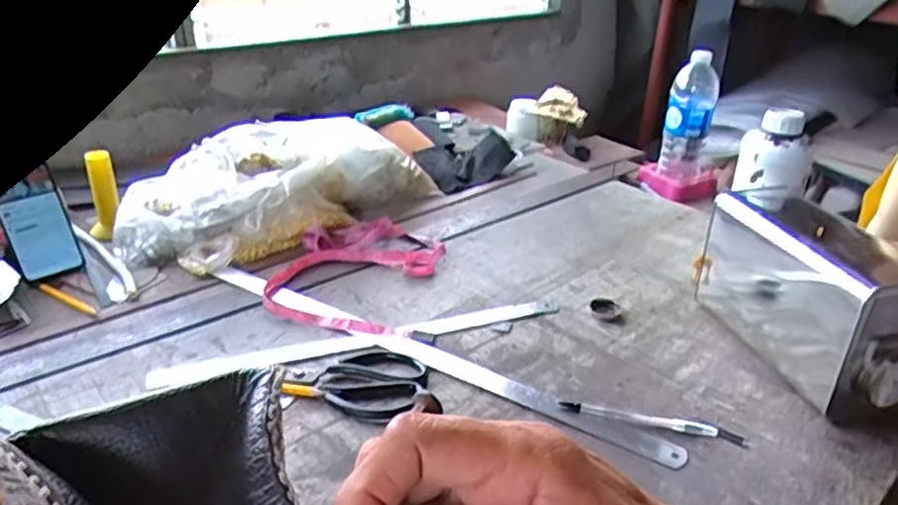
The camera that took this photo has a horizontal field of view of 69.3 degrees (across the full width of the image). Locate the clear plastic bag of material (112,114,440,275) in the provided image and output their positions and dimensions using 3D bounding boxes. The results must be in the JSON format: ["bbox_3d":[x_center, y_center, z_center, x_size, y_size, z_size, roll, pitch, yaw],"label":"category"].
[{"bbox_3d":[-0.254,-0.111,0.987,0.206,0.127,0.467,24,35,35],"label":"clear plastic bag of material"}]

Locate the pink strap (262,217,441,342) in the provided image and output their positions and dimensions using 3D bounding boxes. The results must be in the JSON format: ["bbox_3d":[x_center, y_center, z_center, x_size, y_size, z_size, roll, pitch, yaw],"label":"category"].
[{"bbox_3d":[-0.122,0.020,0.862,0.194,0.024,0.254,8,29,11],"label":"pink strap"}]

